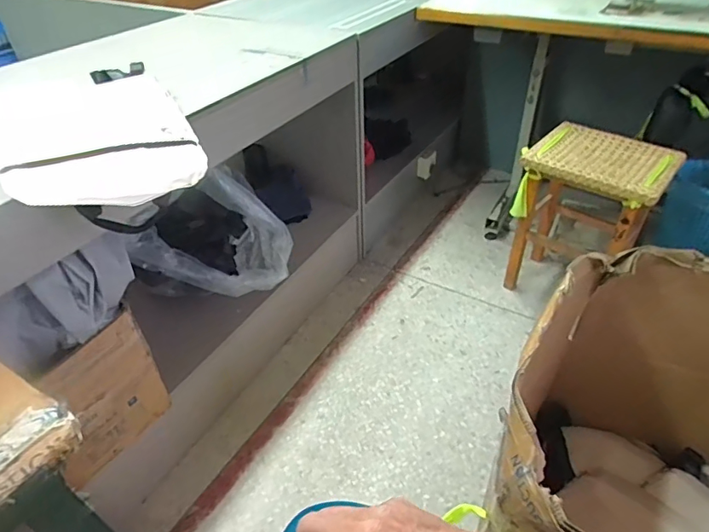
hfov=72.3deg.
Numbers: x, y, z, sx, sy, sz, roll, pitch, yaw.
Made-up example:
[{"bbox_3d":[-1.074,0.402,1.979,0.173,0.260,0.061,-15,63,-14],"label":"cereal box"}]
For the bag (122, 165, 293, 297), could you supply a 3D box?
[{"bbox_3d":[-0.319,-0.045,1.104,0.337,0.244,0.172,-9,40,-9],"label":"bag"}]

